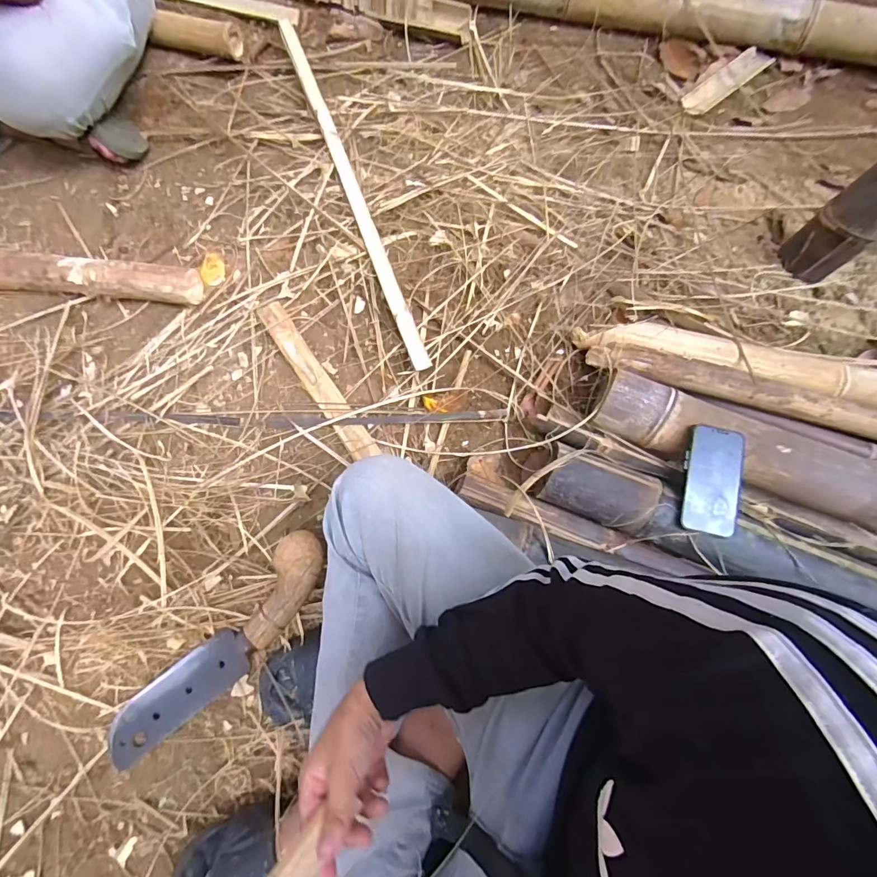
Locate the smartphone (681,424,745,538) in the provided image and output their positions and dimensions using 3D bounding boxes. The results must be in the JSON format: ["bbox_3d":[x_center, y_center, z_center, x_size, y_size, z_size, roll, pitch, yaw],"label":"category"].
[{"bbox_3d":[0.373,0.056,0.603,0.075,0.012,0.143,9,84,3],"label":"smartphone"}]

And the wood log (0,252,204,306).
[{"bbox_3d":[-0.687,-0.279,0.753,0.574,0.062,0.066,6,72,1],"label":"wood log"}]

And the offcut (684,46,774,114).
[{"bbox_3d":[0.639,-0.793,0.990,0.251,0.014,0.062,-39,77,-12],"label":"offcut"}]

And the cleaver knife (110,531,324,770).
[{"bbox_3d":[-0.297,0.288,0.603,0.089,0.057,0.382,41,76,11],"label":"cleaver knife"}]

